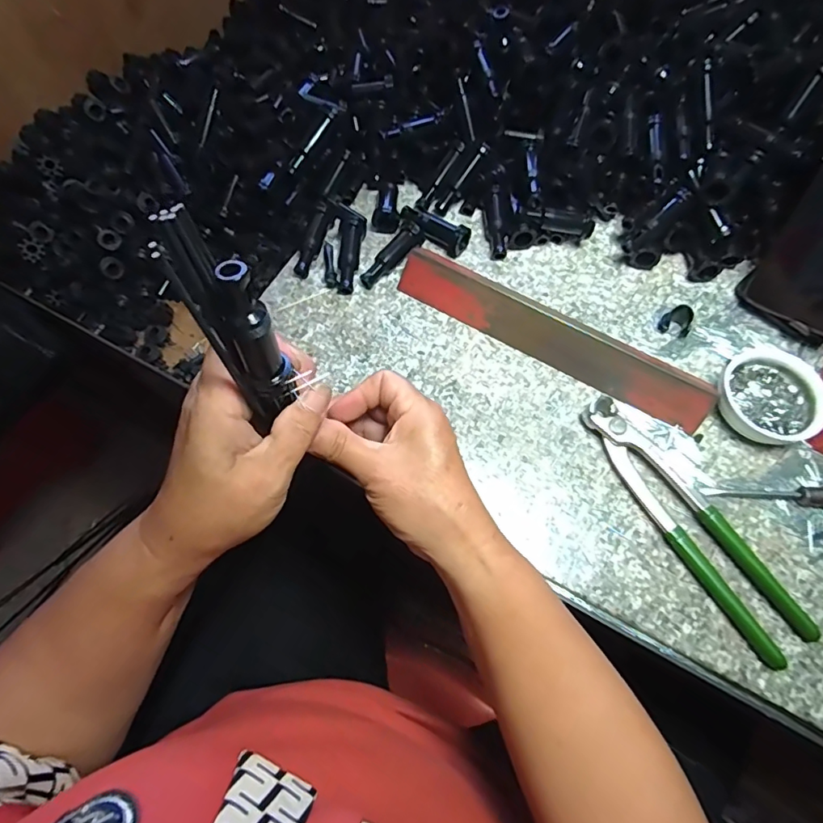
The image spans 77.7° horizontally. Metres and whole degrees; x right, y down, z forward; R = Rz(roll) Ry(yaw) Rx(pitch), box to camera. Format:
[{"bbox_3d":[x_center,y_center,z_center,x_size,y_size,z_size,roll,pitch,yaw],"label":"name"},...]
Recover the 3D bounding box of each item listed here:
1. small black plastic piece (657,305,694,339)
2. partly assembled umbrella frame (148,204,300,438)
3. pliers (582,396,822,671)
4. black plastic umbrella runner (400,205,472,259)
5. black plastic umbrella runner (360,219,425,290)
[{"bbox_3d":[0.215,-0.073,0.410,0.024,0.021,0.015,28,69,12],"label":"small black plastic piece"},{"bbox_3d":[-0.076,-0.036,0.222,0.027,0.105,0.020,-30,46,-12],"label":"partly assembled umbrella frame"},{"bbox_3d":[0.191,0.072,0.351,0.043,0.018,0.195,-31,69,-13],"label":"pliers"},{"bbox_3d":[0.018,-0.157,0.446,0.064,0.021,0.024,28,69,12],"label":"black plastic umbrella runner"},{"bbox_3d":[-0.017,-0.133,0.434,0.019,0.022,0.069,36,71,15],"label":"black plastic umbrella runner"}]

